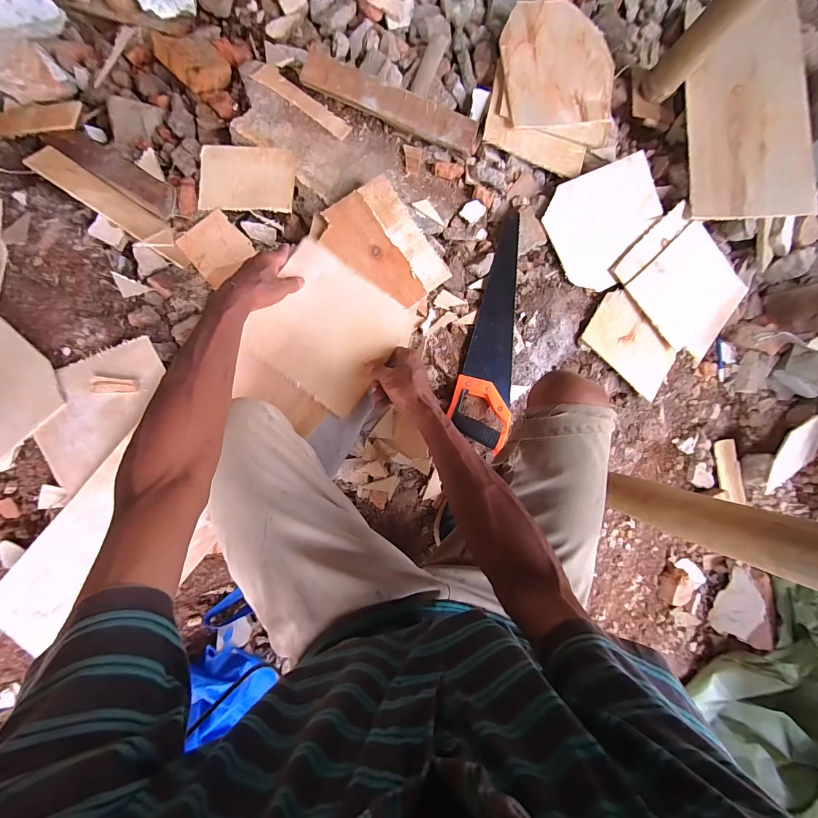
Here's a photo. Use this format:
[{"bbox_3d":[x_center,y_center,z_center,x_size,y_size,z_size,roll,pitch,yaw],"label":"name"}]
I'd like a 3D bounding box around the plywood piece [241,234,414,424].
[{"bbox_3d":[-0.122,-0.118,0.553,0.201,0.007,0.189,35,94,-1],"label":"plywood piece"}]

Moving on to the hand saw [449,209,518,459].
[{"bbox_3d":[0.154,-0.155,0.692,0.114,0.024,0.447,8,89,-6],"label":"hand saw"}]

